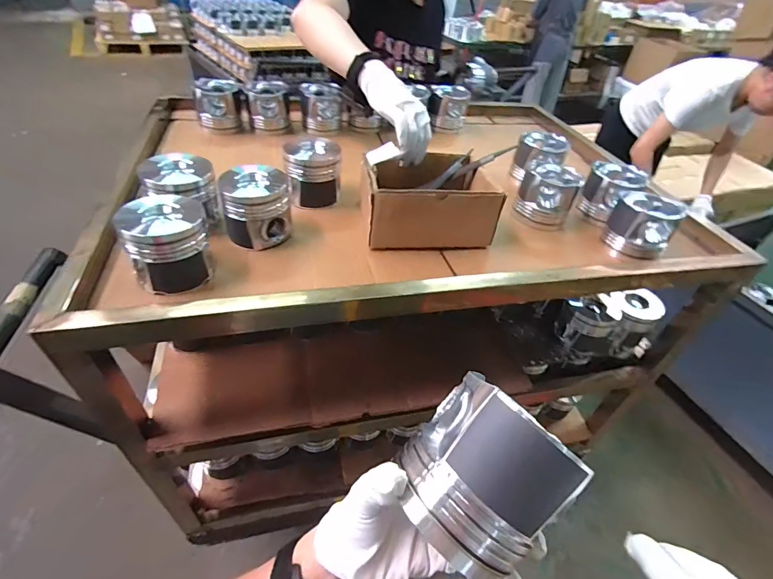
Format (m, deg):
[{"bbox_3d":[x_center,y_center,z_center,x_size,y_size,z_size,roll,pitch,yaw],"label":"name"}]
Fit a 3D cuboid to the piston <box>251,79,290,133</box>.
[{"bbox_3d":[-0.268,-0.415,0.898,0.090,0.089,0.083,-6,45,-13],"label":"piston"}]

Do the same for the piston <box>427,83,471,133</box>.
[{"bbox_3d":[0.154,-0.453,0.989,0.095,0.088,0.079,11,43,4],"label":"piston"}]

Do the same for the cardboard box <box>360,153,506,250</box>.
[{"bbox_3d":[0.064,-0.154,0.640,0.195,0.090,0.177,-2,44,-9],"label":"cardboard box"}]

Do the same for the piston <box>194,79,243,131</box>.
[{"bbox_3d":[-0.375,-0.411,0.881,0.093,0.086,0.088,-12,46,-19],"label":"piston"}]

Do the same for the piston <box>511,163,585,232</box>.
[{"bbox_3d":[0.282,-0.165,0.699,0.097,0.088,0.097,22,45,15],"label":"piston"}]

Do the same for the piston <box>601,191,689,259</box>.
[{"bbox_3d":[0.415,-0.106,0.641,0.098,0.078,0.087,34,49,26],"label":"piston"}]

